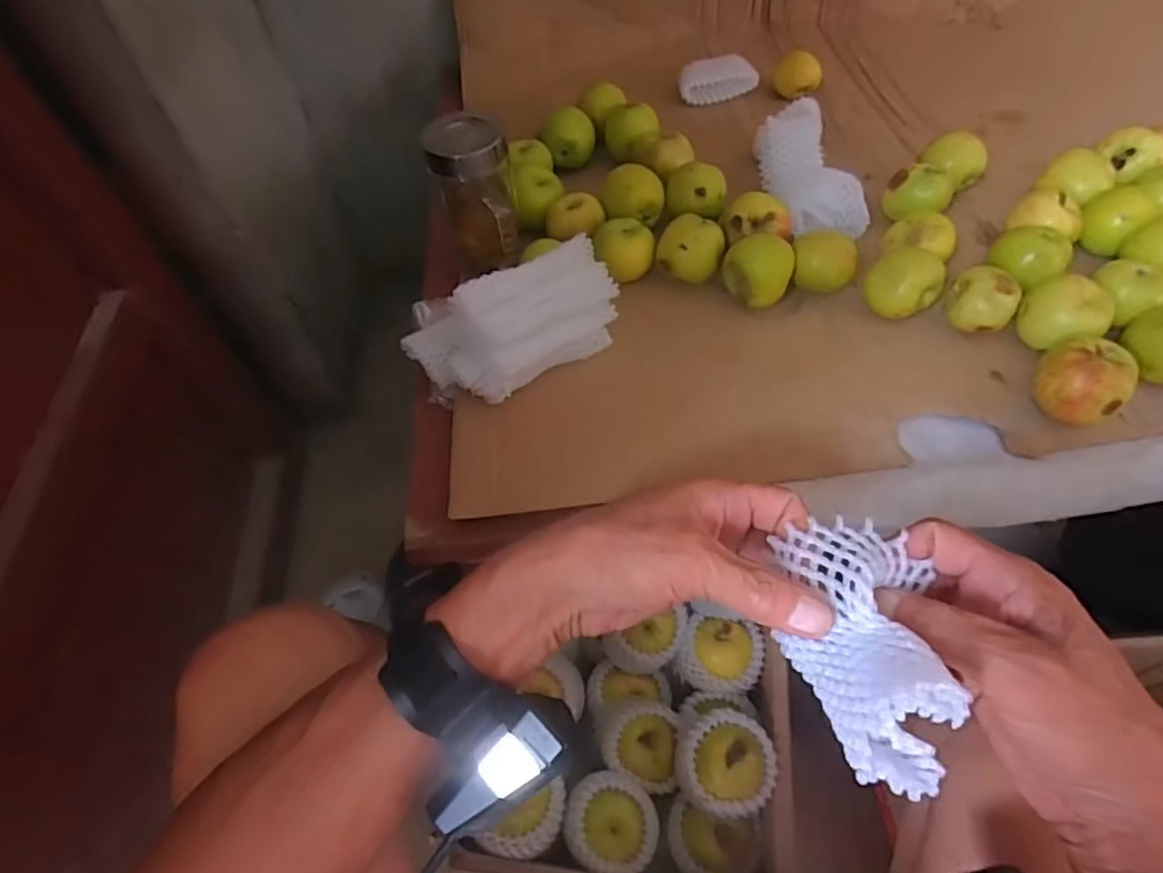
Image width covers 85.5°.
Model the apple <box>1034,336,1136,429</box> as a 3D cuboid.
[{"bbox_3d":[0.368,-0.038,0.468,0.059,0.060,0.059,-39,61,-20],"label":"apple"}]

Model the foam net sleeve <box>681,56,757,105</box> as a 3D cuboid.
[{"bbox_3d":[0.172,-0.447,0.789,0.094,0.036,0.044,0,55,5],"label":"foam net sleeve"}]

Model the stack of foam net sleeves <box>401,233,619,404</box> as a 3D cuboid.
[{"bbox_3d":[-0.051,-0.087,0.521,0.174,0.085,0.081,-20,56,-9],"label":"stack of foam net sleeves"}]

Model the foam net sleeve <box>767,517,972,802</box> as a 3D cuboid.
[{"bbox_3d":[0.121,0.087,0.261,0.063,0.050,0.114,3,36,8],"label":"foam net sleeve"}]

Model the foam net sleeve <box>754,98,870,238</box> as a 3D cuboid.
[{"bbox_3d":[0.225,-0.268,0.642,0.079,0.042,0.168,-12,68,-3],"label":"foam net sleeve"}]

